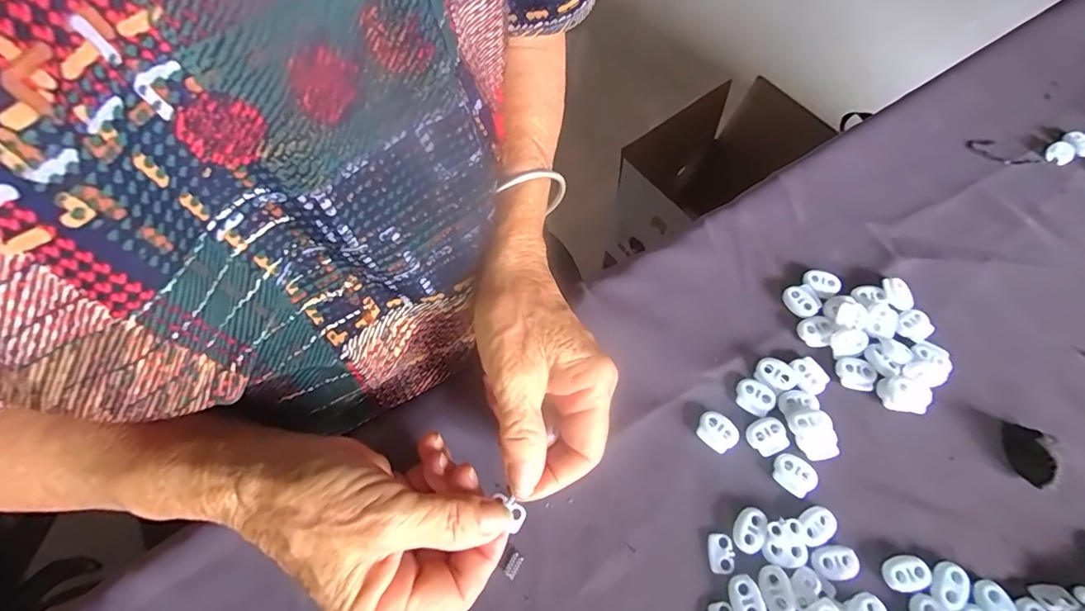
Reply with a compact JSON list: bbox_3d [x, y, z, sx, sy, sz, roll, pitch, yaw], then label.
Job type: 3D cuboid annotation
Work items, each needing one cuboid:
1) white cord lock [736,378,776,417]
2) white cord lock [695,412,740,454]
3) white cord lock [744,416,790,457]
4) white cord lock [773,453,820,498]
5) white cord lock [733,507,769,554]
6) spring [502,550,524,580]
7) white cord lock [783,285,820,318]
[{"bbox_3d":[0.125,0.054,0.279,0.022,0.004,0.018,35,69,18],"label":"white cord lock"},{"bbox_3d":[0.100,0.073,0.273,0.023,0.006,0.017,37,70,19],"label":"white cord lock"},{"bbox_3d":[0.128,0.075,0.271,0.021,0.004,0.019,-26,65,-11],"label":"white cord lock"},{"bbox_3d":[0.139,0.093,0.261,0.023,0.004,0.018,40,71,19],"label":"white cord lock"},{"bbox_3d":[0.109,0.118,0.249,0.015,0.004,0.022,18,65,11],"label":"white cord lock"},{"bbox_3d":[-0.015,0.134,0.245,0.007,0.004,0.012,31,68,16],"label":"spring"},{"bbox_3d":[0.168,-0.003,0.307,0.019,0.006,0.022,-23,65,-9],"label":"white cord lock"}]

